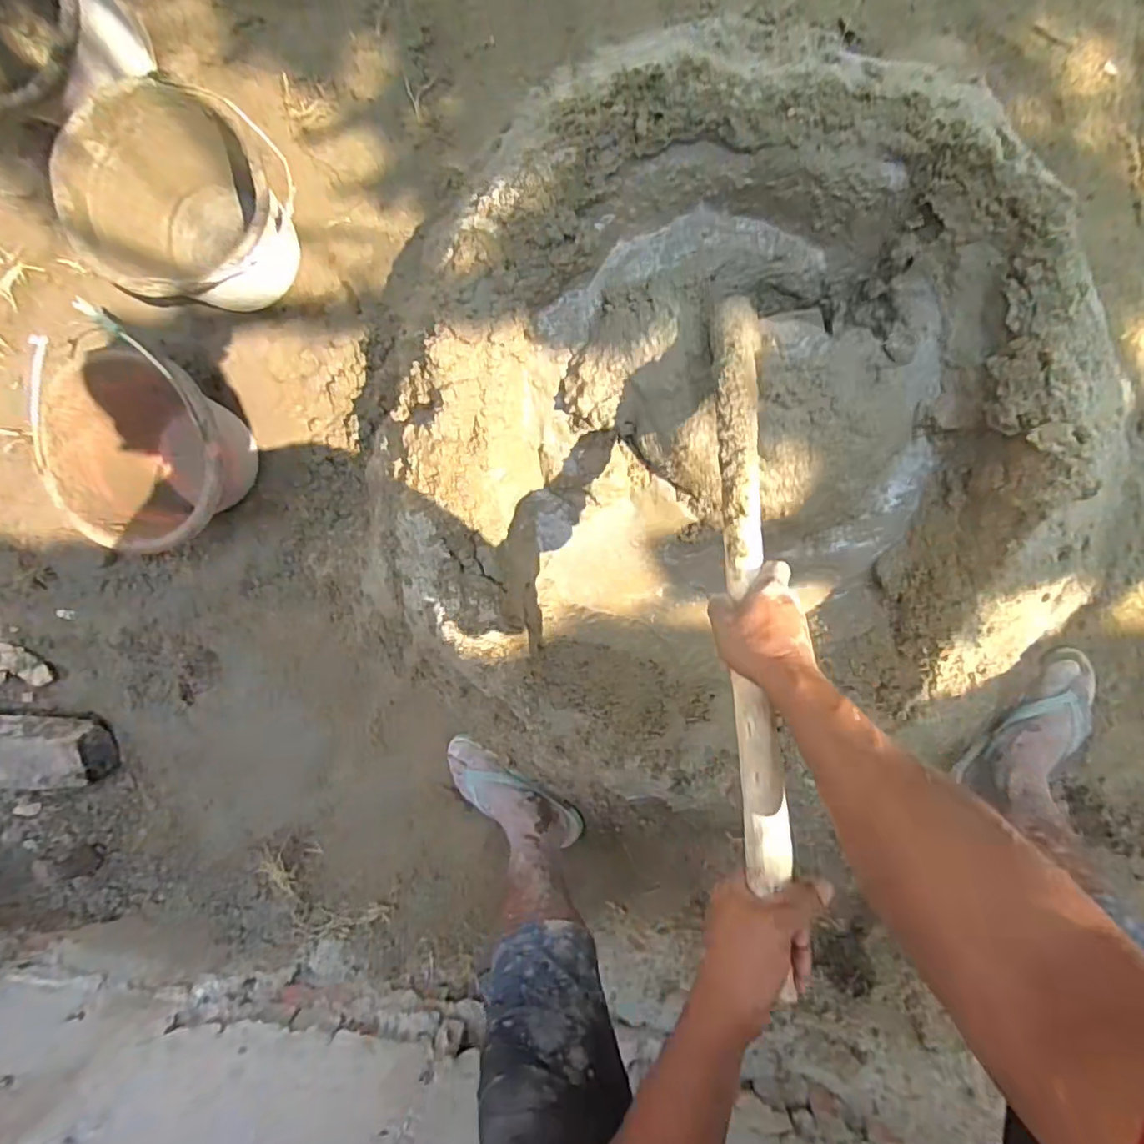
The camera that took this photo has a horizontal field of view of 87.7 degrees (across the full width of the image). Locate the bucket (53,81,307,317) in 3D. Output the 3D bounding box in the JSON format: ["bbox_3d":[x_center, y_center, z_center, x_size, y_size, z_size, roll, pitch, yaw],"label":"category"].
[{"bbox_3d":[-0.546,-0.530,0.892,0.264,0.227,0.259,1,100,7],"label":"bucket"}]

